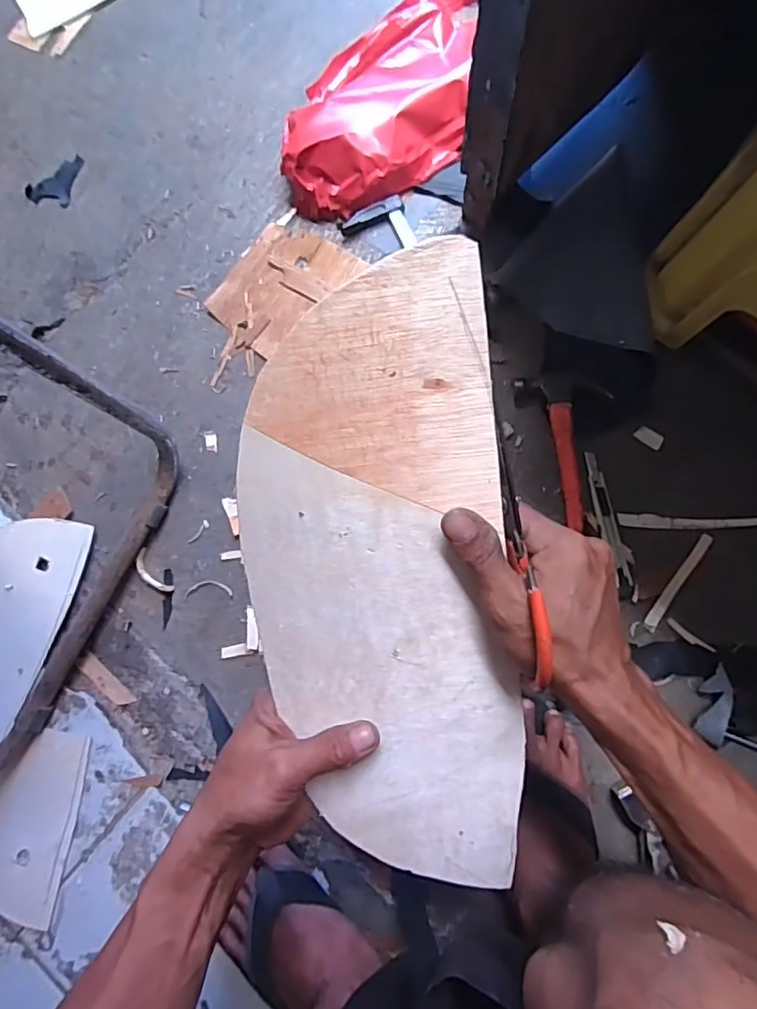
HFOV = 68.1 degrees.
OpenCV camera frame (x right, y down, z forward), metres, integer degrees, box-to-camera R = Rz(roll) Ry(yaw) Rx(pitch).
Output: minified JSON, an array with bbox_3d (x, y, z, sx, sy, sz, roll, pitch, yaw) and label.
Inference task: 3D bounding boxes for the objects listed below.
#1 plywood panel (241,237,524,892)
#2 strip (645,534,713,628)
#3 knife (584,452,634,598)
[{"bbox_3d":[0.004,0.070,0.343,0.148,0.006,0.403,-5,107,4],"label":"plywood panel"},{"bbox_3d":[0.308,0.078,0.574,0.013,0.005,0.109,34,87,8],"label":"strip"},{"bbox_3d":[0.238,0.019,0.581,0.019,0.012,0.151,-12,82,3],"label":"knife"}]

